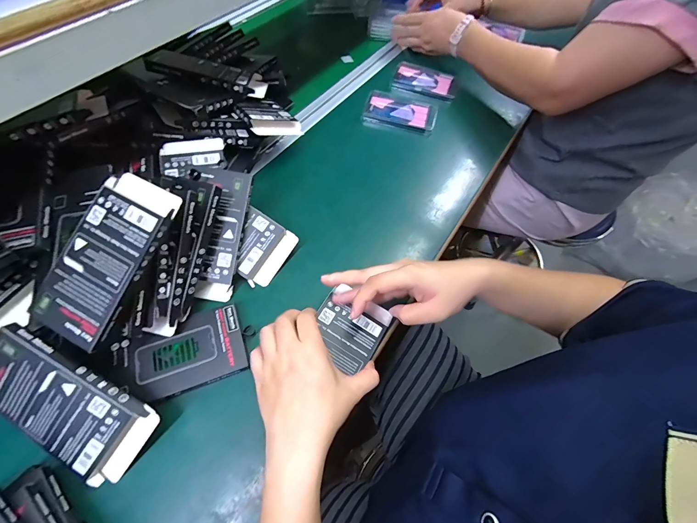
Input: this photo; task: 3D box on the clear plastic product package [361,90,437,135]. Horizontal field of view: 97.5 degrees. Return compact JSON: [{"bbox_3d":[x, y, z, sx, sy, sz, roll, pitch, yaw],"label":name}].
[{"bbox_3d":[0.093,-0.269,0.554,0.128,0.012,0.092,15,60,6],"label":"clear plastic product package"}]

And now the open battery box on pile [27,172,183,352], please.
[{"bbox_3d":[-0.223,-0.007,0.281,0.076,0.013,0.154,25,83,11],"label":"open battery box on pile"}]

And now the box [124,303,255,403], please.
[{"bbox_3d":[-0.171,0.095,0.329,0.117,0.009,0.080,-17,62,-12],"label":"box"}]

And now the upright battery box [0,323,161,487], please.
[{"bbox_3d":[-0.253,0.130,0.274,0.148,0.018,0.081,35,92,-3],"label":"upright battery box"}]

